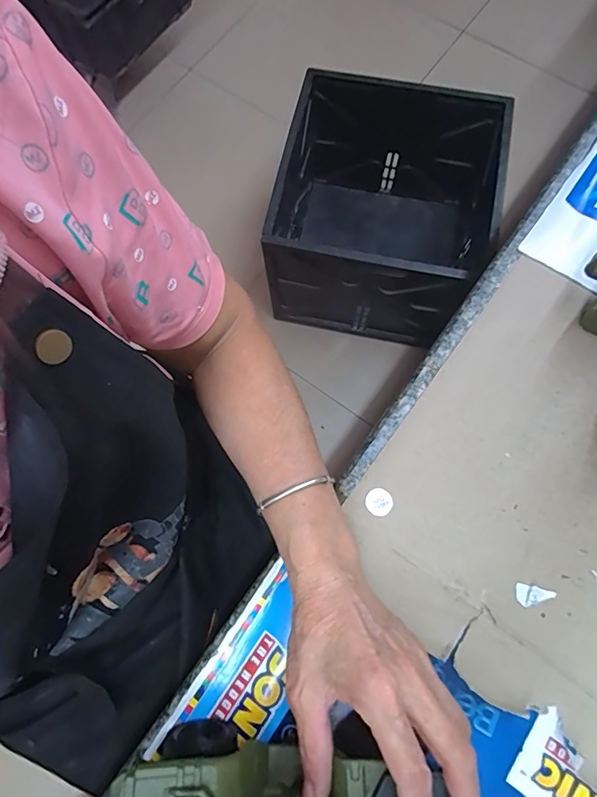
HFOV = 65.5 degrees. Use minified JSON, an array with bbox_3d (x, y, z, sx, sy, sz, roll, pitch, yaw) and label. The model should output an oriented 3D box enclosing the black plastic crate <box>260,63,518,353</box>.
[{"bbox_3d":[0.198,-0.405,1.077,0.456,0.348,0.433,10,74,5],"label":"black plastic crate"}]

